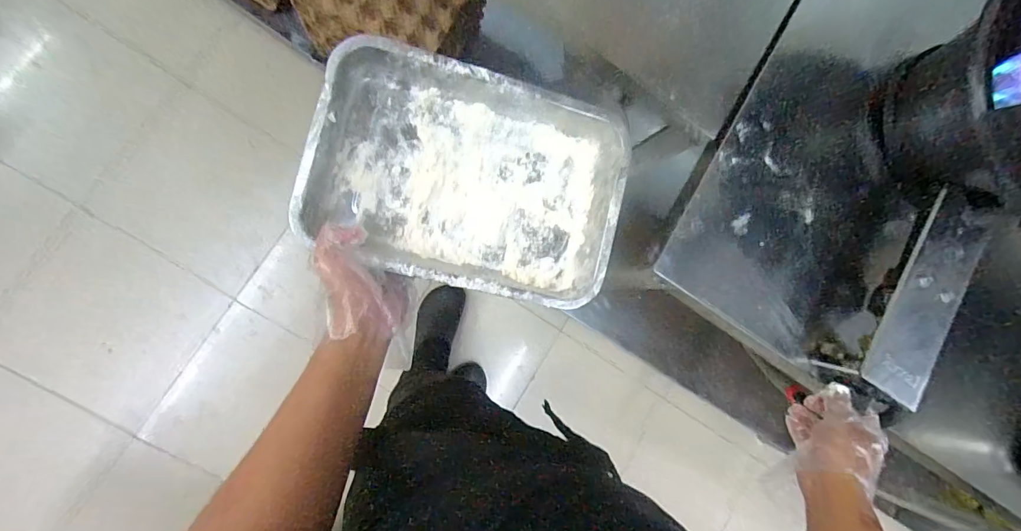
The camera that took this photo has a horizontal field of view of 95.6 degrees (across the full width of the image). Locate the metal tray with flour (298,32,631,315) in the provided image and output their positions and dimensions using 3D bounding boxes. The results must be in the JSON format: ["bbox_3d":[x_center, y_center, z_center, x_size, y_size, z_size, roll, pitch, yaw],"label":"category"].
[{"bbox_3d":[-0.039,-0.086,0.477,0.305,0.062,0.211,12,85,-8],"label":"metal tray with flour"}]

